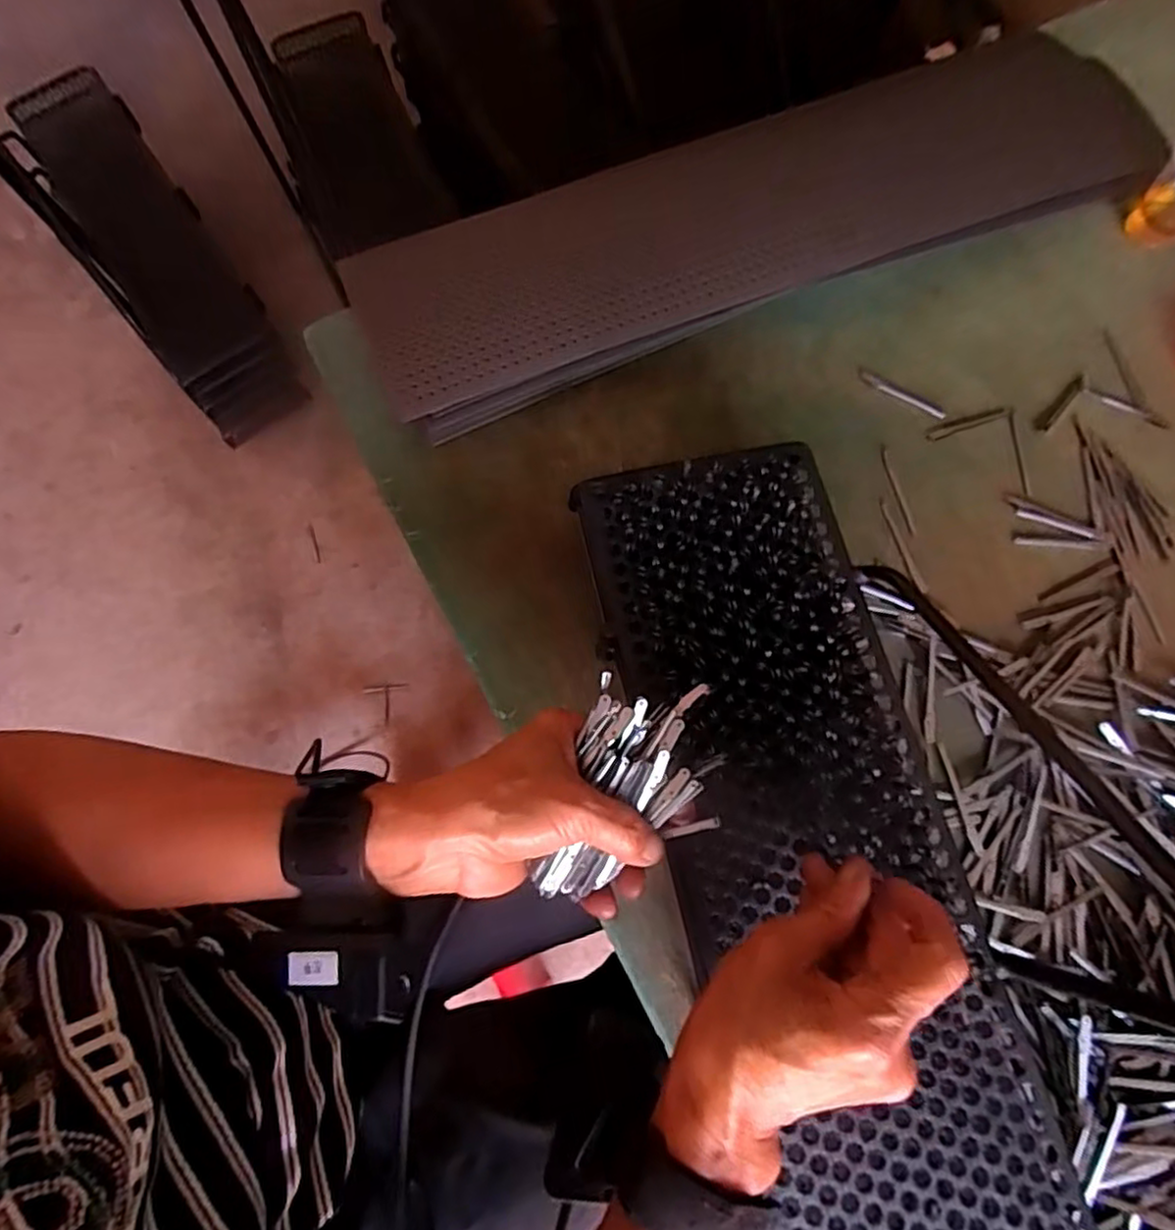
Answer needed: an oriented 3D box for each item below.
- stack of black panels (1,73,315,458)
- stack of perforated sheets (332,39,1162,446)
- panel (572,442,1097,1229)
[{"bbox_3d":[-0.661,-0.562,1.051,0.161,0.235,0.569,-32,77,-10],"label":"stack of black panels"},{"bbox_3d":[0.149,-0.319,0.542,0.671,0.043,0.169,-22,74,-8],"label":"stack of perforated sheets"},{"bbox_3d":[0.123,0.174,0.327,0.143,0.025,0.563,-11,74,-5],"label":"panel"}]

